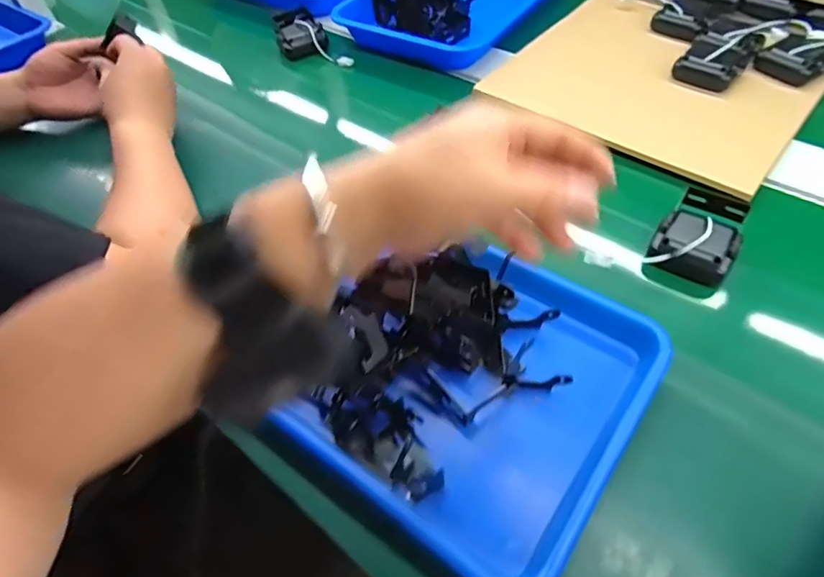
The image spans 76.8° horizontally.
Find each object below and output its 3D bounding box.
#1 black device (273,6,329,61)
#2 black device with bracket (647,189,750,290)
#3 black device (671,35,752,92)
[{"bbox_3d":[-0.172,-0.396,0.808,0.076,0.040,0.082,-12,52,-3],"label":"black device"},{"bbox_3d":[0.273,-0.048,0.496,0.070,0.038,0.092,26,59,23],"label":"black device with bracket"},{"bbox_3d":[0.379,-0.290,0.651,0.072,0.033,0.081,30,61,25],"label":"black device"}]

